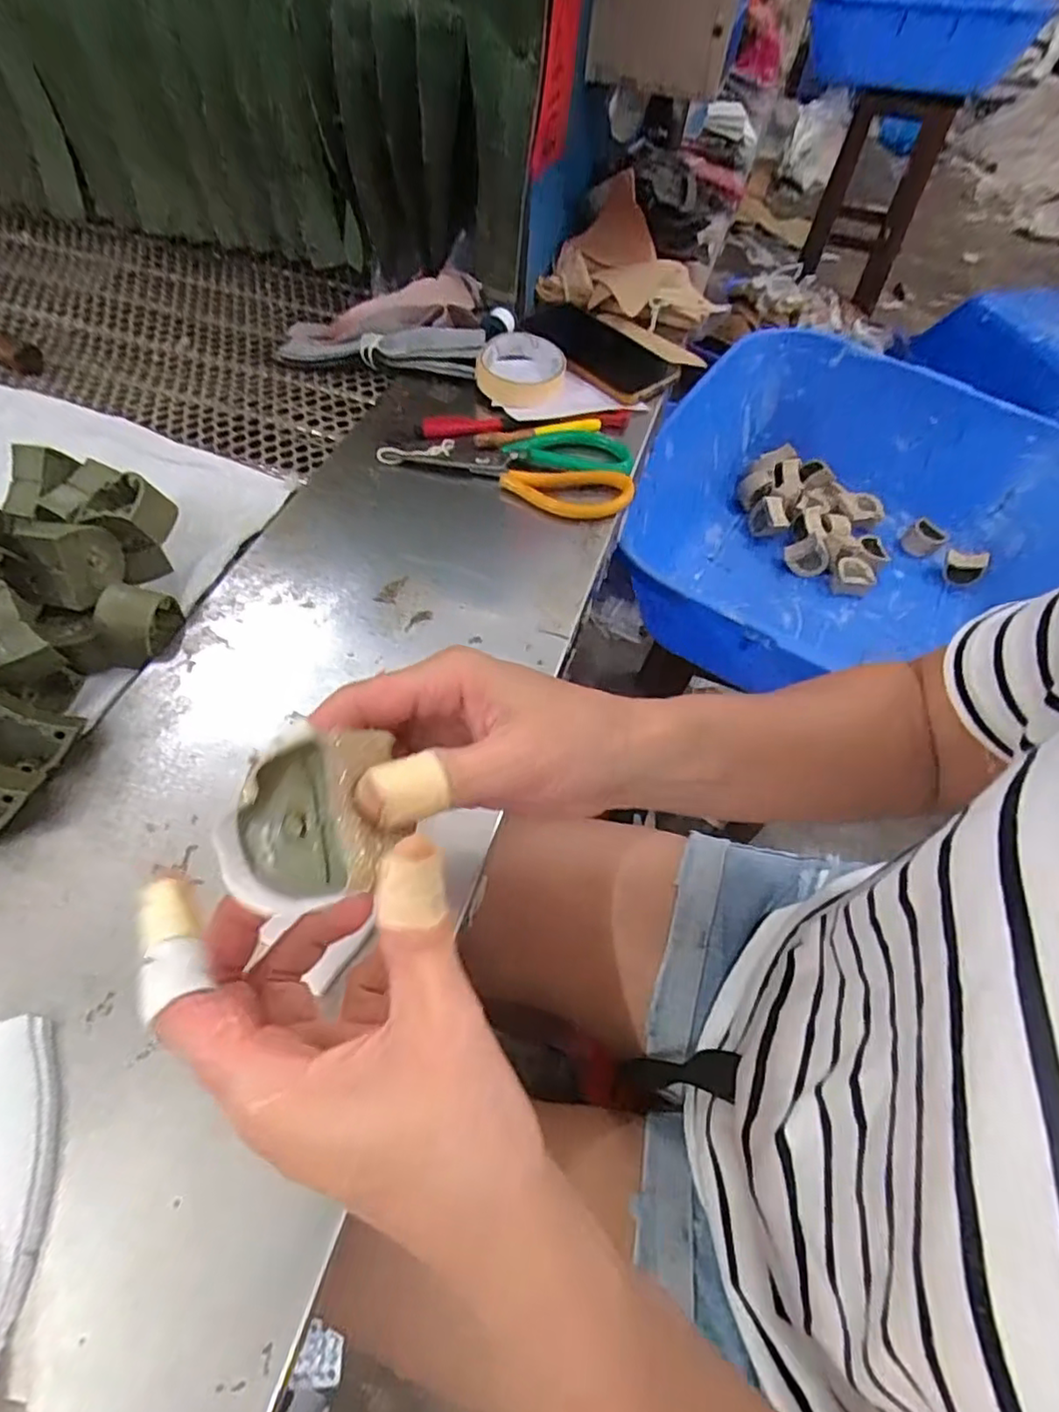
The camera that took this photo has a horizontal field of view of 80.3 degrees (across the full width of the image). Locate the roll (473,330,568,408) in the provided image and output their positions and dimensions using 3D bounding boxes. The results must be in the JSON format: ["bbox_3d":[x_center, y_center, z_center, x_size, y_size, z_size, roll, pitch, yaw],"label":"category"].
[{"bbox_3d":[-0.006,-0.305,0.565,0.074,0.026,0.087,9,56,1],"label":"roll"}]

